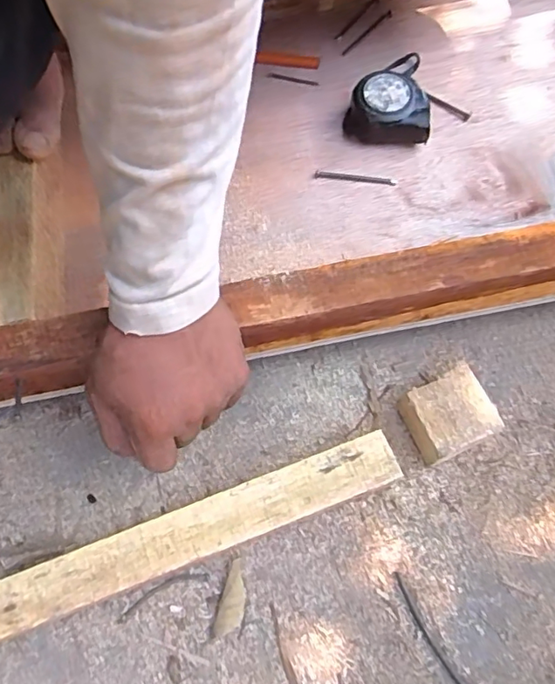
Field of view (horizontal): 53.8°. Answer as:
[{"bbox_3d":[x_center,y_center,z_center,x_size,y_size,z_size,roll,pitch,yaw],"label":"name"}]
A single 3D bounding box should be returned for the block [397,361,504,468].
[{"bbox_3d":[0.137,0.059,0.440,0.063,0.037,0.058,-25,68,-7],"label":"block"}]

